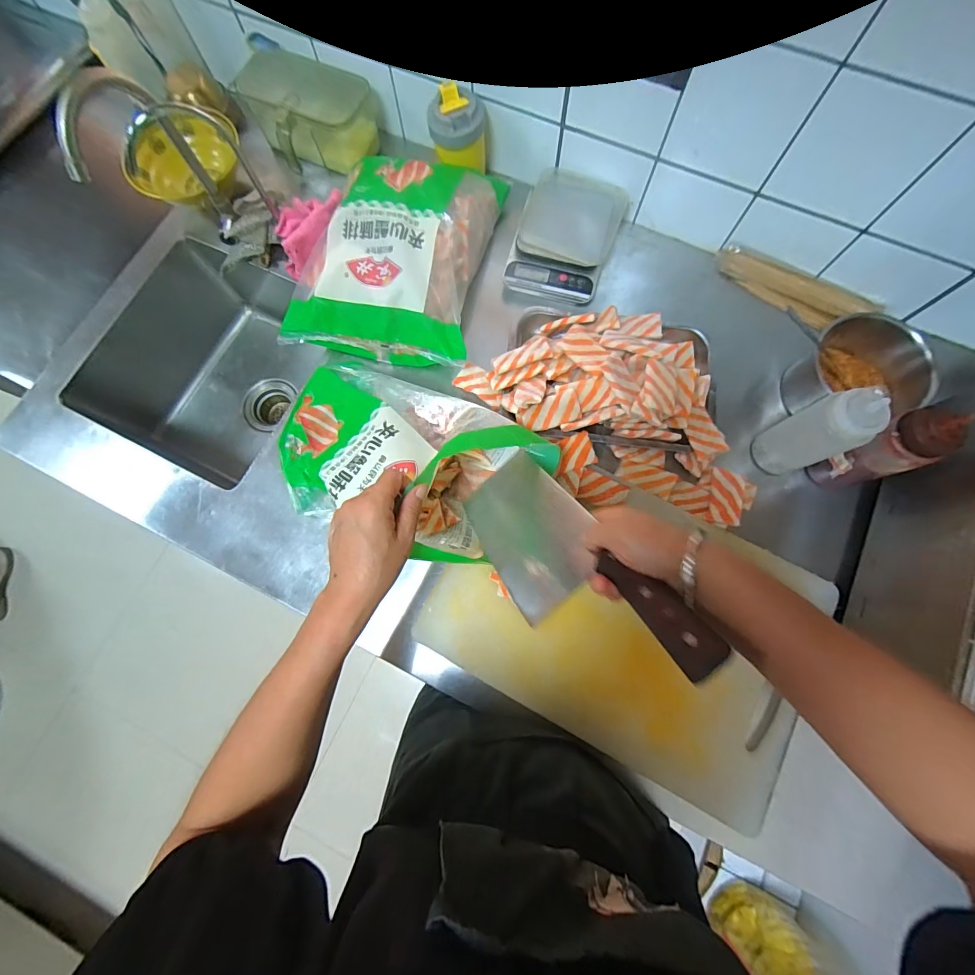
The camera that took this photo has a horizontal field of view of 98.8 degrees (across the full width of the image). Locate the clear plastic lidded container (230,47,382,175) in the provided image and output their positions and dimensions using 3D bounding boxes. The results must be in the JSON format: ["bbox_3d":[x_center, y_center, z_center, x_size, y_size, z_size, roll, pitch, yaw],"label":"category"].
[{"bbox_3d":[-0.313,-0.625,0.711,0.224,0.098,0.120,15,77,5],"label":"clear plastic lidded container"}]

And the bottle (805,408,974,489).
[{"bbox_3d":[0.484,-0.041,0.520,0.053,0.175,0.061,-26,77,-5],"label":"bottle"}]

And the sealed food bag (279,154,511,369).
[{"bbox_3d":[-0.138,-0.361,0.643,0.272,0.085,0.332,10,77,4],"label":"sealed food bag"}]

